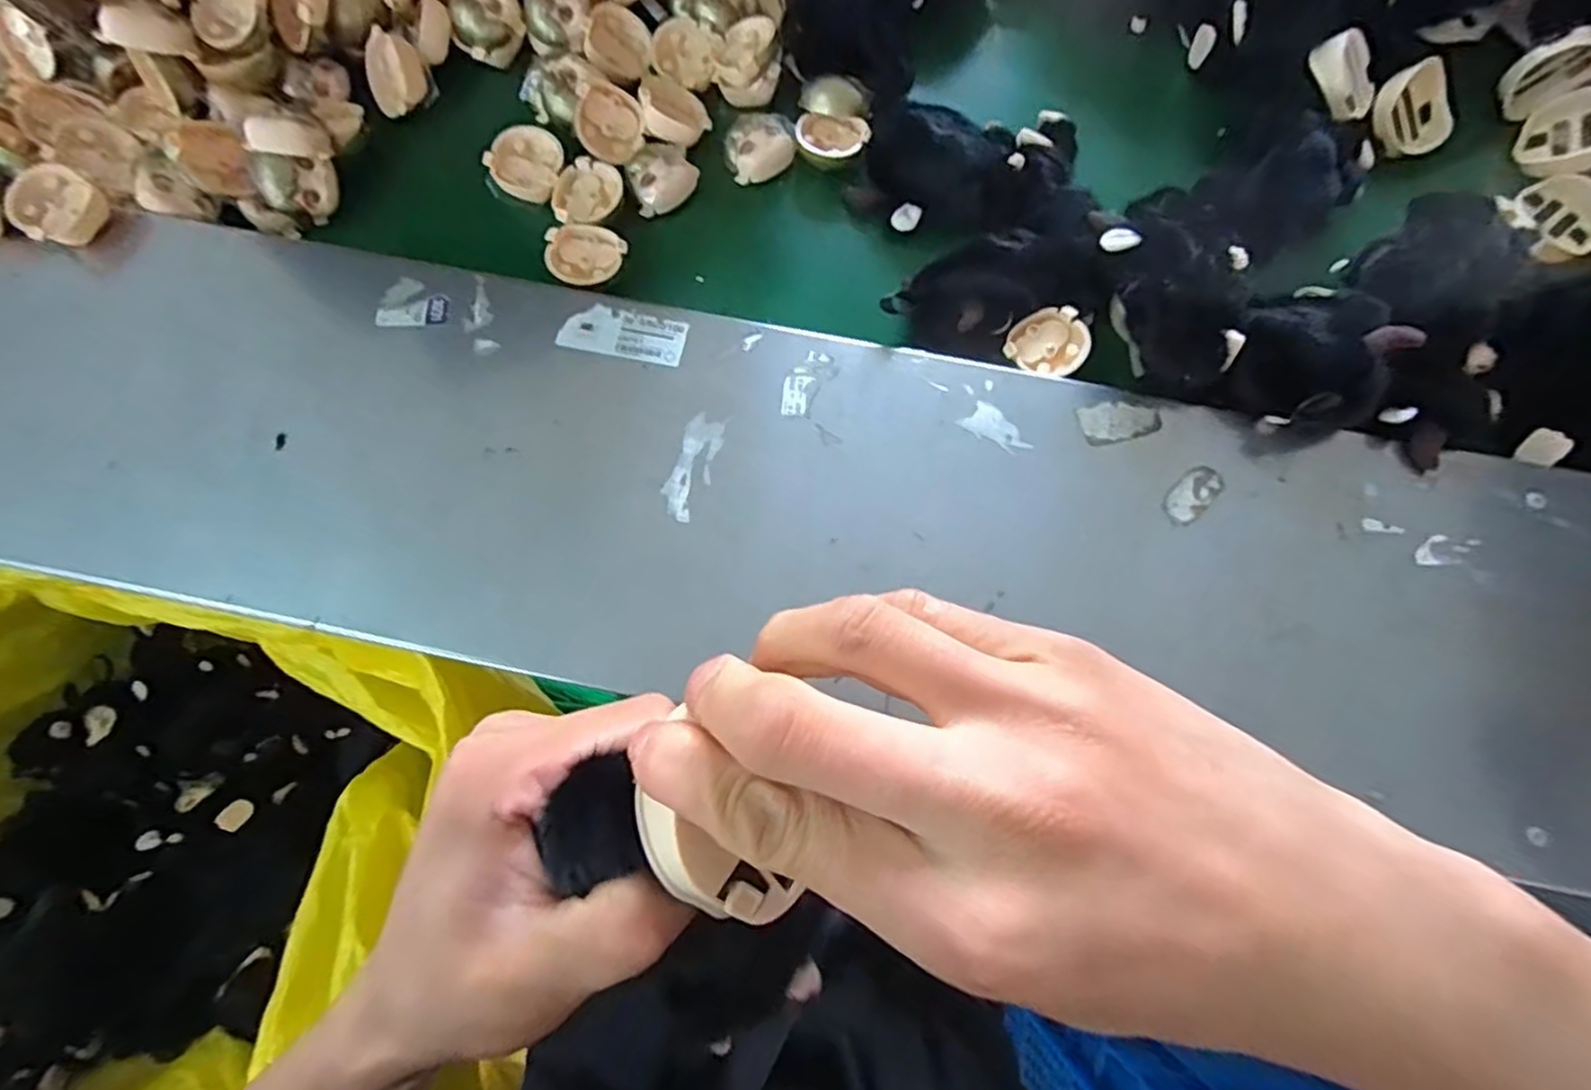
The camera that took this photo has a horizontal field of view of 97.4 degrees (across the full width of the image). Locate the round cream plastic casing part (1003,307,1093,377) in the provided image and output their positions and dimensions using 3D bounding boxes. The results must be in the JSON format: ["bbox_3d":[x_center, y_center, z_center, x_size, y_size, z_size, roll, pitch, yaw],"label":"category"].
[{"bbox_3d":[0.163,-0.130,0.451,0.051,0.009,0.046,-32,78,-8],"label":"round cream plastic casing part"}]

